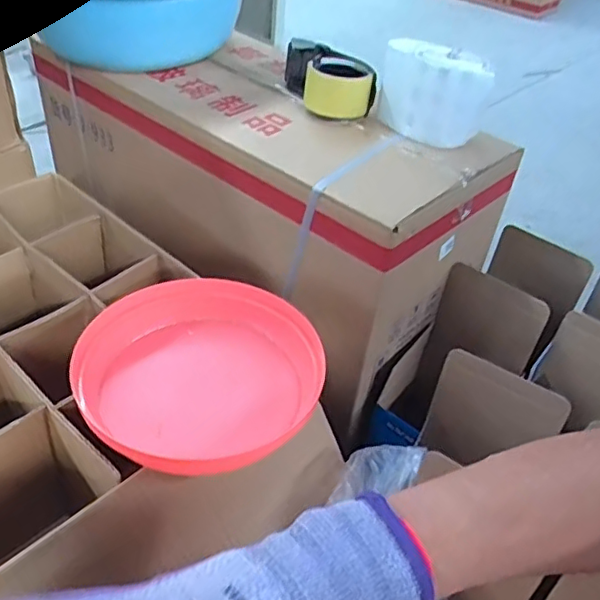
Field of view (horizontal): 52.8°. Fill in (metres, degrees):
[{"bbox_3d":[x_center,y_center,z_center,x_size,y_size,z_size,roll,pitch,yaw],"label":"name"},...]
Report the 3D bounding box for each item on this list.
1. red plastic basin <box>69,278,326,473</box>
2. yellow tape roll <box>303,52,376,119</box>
[{"bbox_3d":[-0.093,0.066,0.583,0.226,0.055,0.202,-3,41,-11],"label":"red plastic basin"},{"bbox_3d":[0.049,-0.276,0.800,0.084,0.067,0.084,4,40,-3],"label":"yellow tape roll"}]

